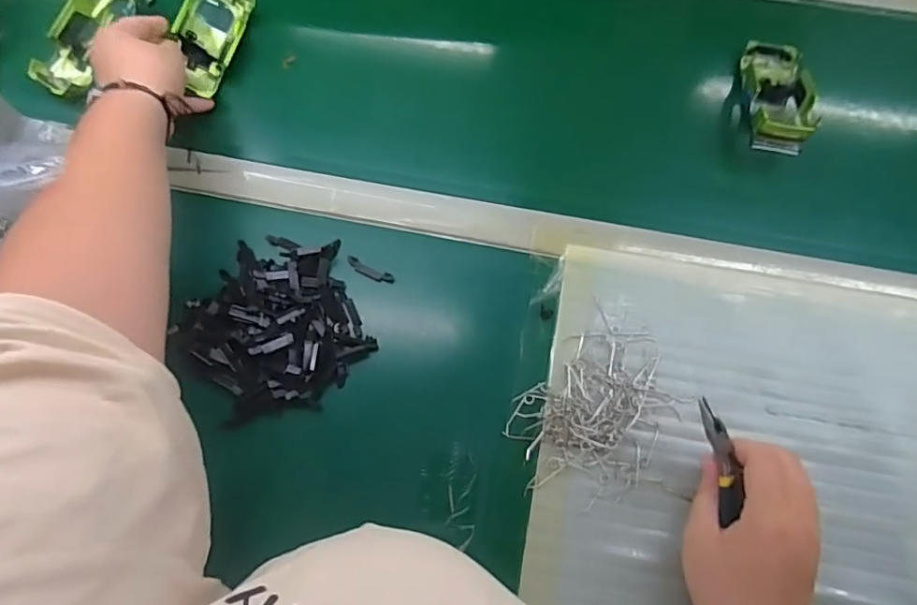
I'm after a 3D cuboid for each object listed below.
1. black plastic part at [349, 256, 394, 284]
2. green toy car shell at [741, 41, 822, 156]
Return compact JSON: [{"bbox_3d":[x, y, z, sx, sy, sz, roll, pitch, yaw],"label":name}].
[{"bbox_3d":[-0.075,-0.027,0.455,0.043,0.004,0.011,24,71,9],"label":"black plastic part"},{"bbox_3d":[0.297,-0.195,0.511,0.057,0.038,0.136,14,57,6],"label":"green toy car shell"}]

